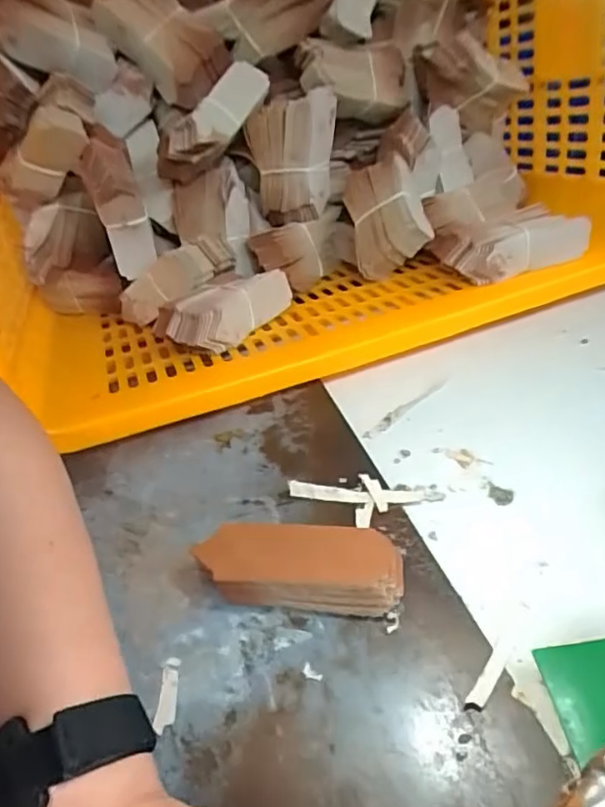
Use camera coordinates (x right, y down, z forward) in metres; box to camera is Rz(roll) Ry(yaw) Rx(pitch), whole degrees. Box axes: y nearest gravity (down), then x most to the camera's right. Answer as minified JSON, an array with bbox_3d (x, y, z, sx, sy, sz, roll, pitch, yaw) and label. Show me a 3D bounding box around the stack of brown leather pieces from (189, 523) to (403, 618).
[{"bbox_3d":[-0.001,0.098,0.352,0.116,0.035,0.039,1,42,9],"label":"stack of brown leather pieces"}]

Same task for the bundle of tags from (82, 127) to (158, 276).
[{"bbox_3d":[-0.166,-0.176,0.535,0.044,0.122,0.053,-16,42,-10],"label":"bundle of tags"}]

